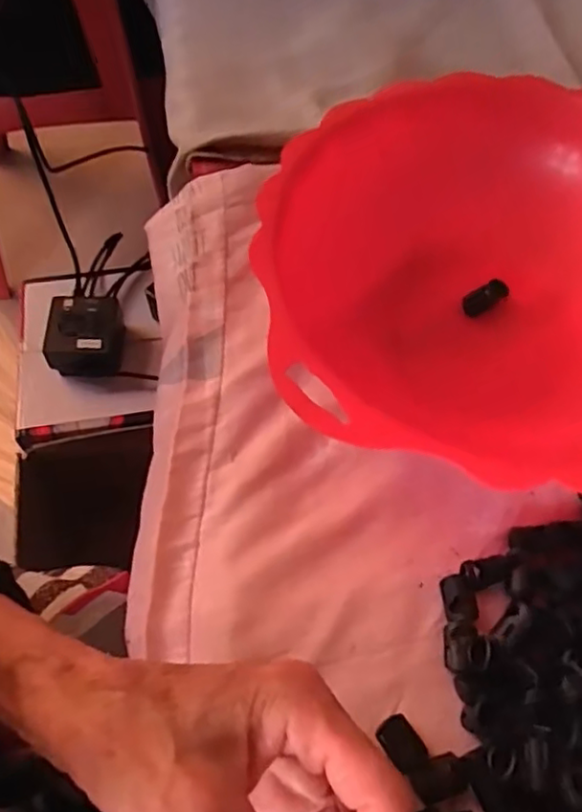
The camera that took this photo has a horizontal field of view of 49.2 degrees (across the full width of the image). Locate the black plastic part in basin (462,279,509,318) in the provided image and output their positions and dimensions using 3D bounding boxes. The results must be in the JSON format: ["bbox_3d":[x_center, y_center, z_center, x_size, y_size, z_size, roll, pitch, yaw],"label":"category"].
[{"bbox_3d":[0.112,-0.062,0.367,0.028,0.007,0.014,-24,63,-14],"label":"black plastic part in basin"}]

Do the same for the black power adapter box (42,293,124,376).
[{"bbox_3d":[-0.229,-0.083,0.711,0.078,0.049,0.090,-1,60,-1],"label":"black power adapter box"}]

